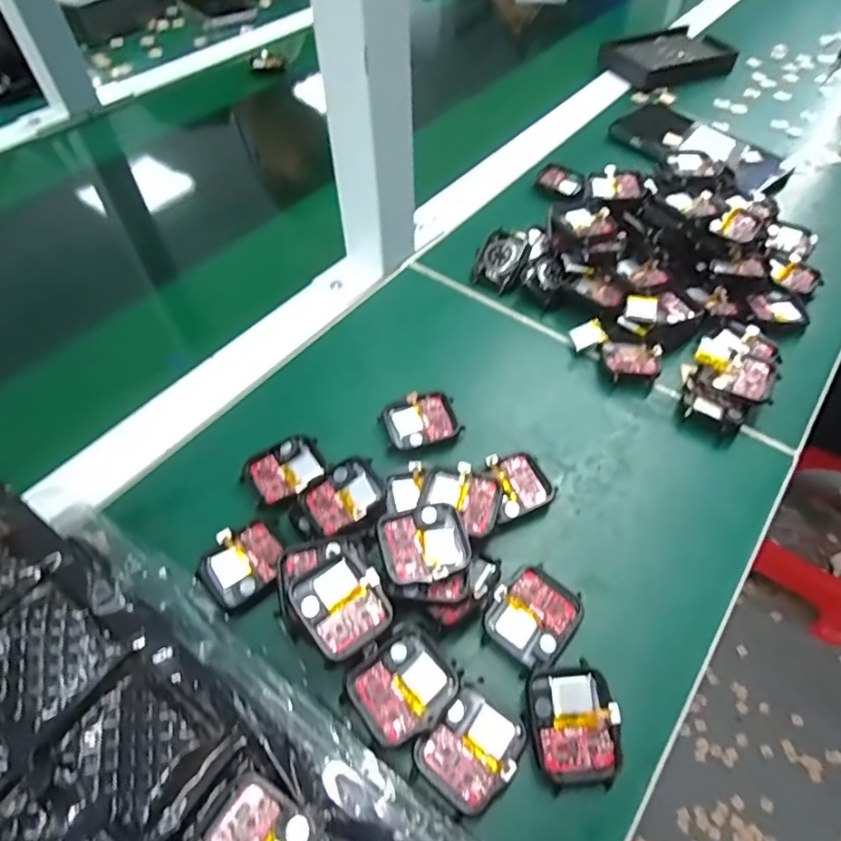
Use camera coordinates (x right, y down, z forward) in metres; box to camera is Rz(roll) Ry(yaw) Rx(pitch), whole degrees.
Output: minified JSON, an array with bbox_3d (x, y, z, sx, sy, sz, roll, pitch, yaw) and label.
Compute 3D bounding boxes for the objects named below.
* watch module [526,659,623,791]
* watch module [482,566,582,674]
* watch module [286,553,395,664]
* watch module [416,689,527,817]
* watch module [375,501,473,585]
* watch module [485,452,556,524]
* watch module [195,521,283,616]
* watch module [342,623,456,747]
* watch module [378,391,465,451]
[{"bbox_3d":[0.066,0.132,0.236,0.038,0.011,0.044,-9,54,-6],"label":"watch module"},{"bbox_3d":[0.055,0.094,0.265,0.037,0.015,0.046,29,59,20],"label":"watch module"},{"bbox_3d":[-0.035,0.083,0.249,0.037,0.010,0.041,-32,59,-21],"label":"watch module"},{"bbox_3d":[0.022,0.138,0.230,0.040,0.007,0.034,-37,61,-24],"label":"watch module"},{"bbox_3d":[0.002,0.060,0.267,0.042,0.007,0.037,-15,54,-11],"label":"watch module"},{"bbox_3d":[0.052,0.036,0.307,0.036,0.011,0.036,-23,56,-16],"label":"watch module"},{"bbox_3d":[-0.089,0.073,0.277,0.040,0.010,0.037,-38,61,-24],"label":"watch module"},{"bbox_3d":[-0.007,0.115,0.238,0.042,0.007,0.037,-30,58,-20],"label":"watch module"},{"bbox_3d":[0.000,0.001,0.334,0.043,0.013,0.034,-20,55,-14],"label":"watch module"}]

